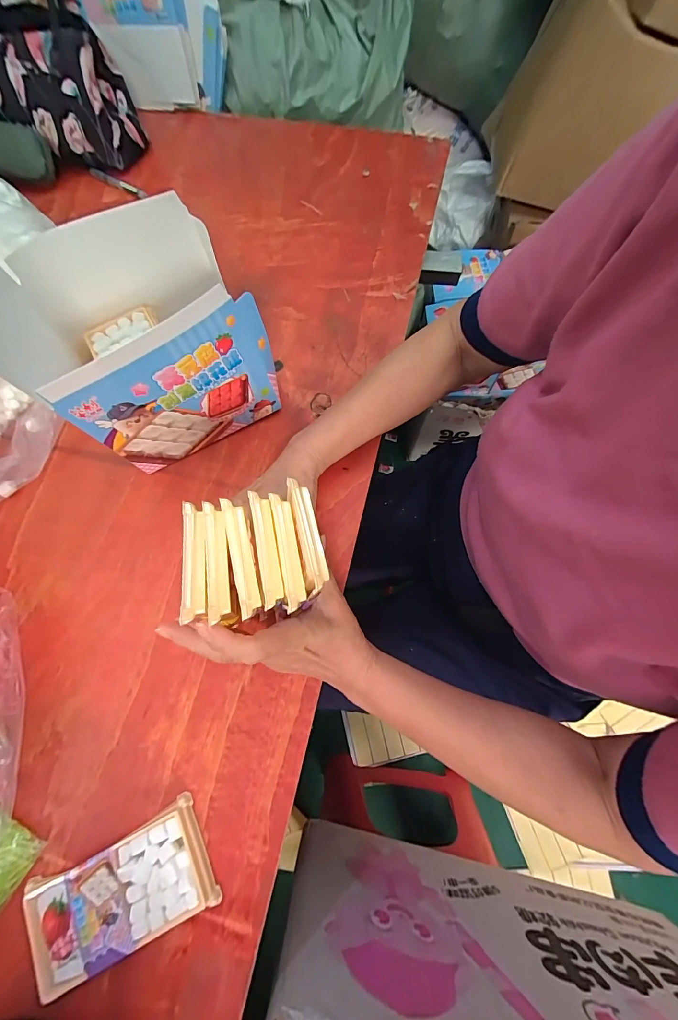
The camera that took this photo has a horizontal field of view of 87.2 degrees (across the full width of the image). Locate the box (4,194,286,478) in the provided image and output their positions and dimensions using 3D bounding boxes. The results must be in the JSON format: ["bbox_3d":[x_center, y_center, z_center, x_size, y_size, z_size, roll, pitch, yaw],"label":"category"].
[{"bbox_3d":[-0.175,-0.166,0.357,0.172,0.147,0.158,-28,75,-8],"label":"box"}]

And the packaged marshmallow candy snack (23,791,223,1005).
[{"bbox_3d":[-0.173,0.300,0.279,0.135,0.017,0.072,-26,74,-7],"label":"packaged marshmallow candy snack"}]

